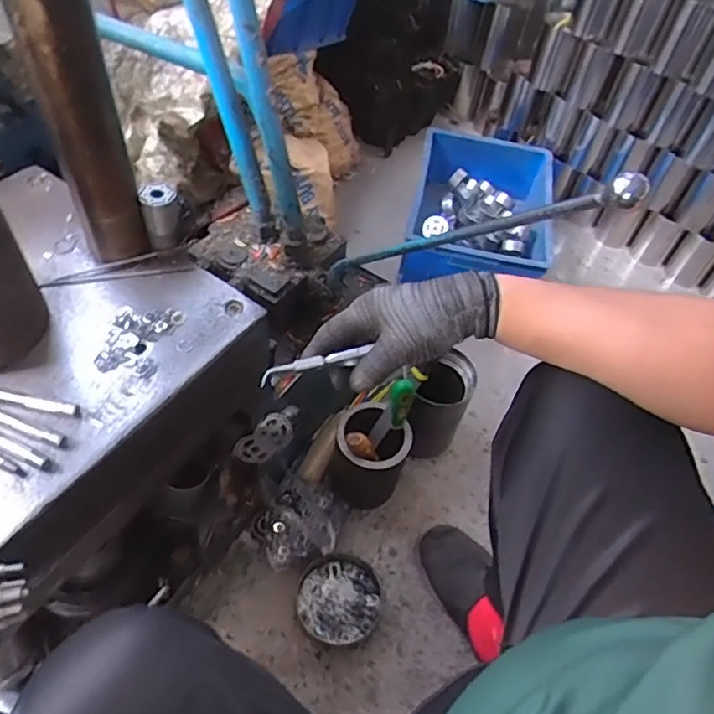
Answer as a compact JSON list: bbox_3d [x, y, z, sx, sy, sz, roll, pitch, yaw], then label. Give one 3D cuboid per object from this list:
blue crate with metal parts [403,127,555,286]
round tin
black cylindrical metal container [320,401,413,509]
[{"bbox_3d":[0.270,-0.316,1.316,0.300,0.129,0.435,12,52,4],"label":"blue crate with metal parts"},{"bbox_3d":[-0.026,0.359,0.884,0.120,0.026,0.119,3,52,-4],"label":"round tin"},{"bbox_3d":[0.012,0.151,0.945,0.128,0.172,0.104,28,55,15],"label":"black cylindrical metal container"}]

